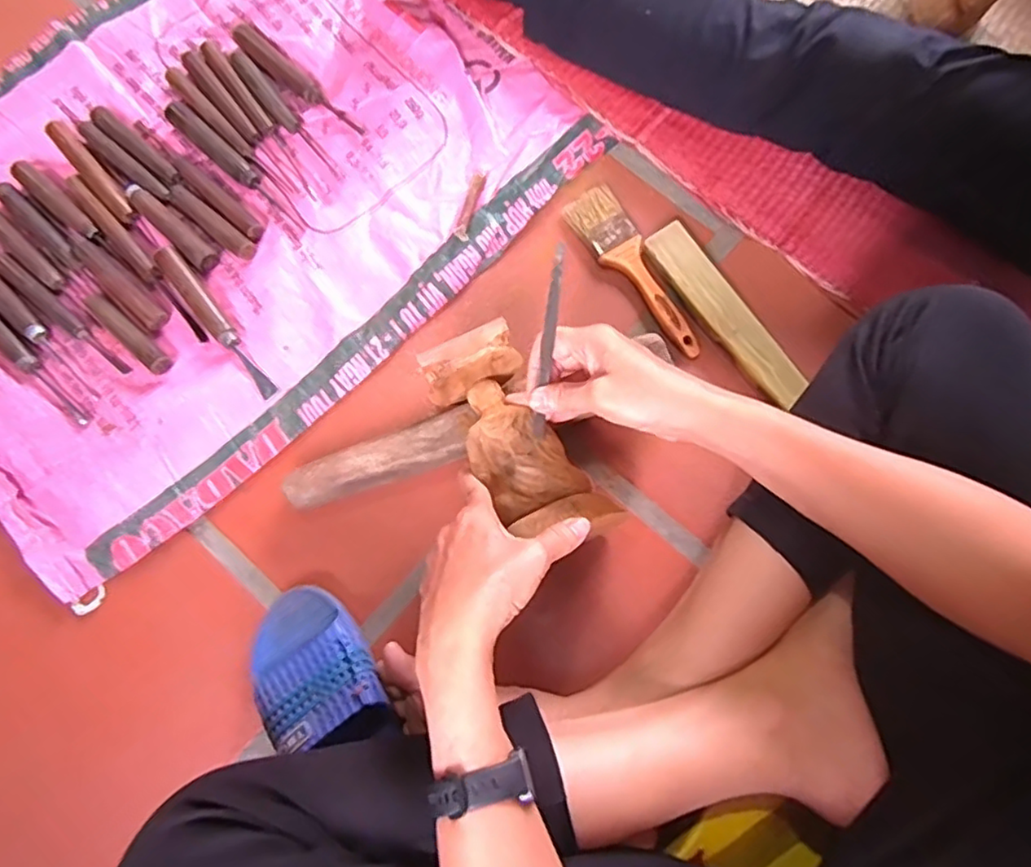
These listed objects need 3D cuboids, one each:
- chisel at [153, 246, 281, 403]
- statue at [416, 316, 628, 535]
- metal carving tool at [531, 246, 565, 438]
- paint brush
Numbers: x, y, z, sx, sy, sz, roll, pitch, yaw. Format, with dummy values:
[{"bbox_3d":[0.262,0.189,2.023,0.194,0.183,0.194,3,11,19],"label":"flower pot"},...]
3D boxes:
[{"bbox_3d":[-0.267,-0.100,0.560,0.020,0.013,0.169,-38,80,-9],"label":"chisel"},{"bbox_3d":[-0.001,0.005,0.477,0.076,0.048,0.173,-32,76,-8],"label":"statue"},{"bbox_3d":[0.023,-0.064,0.449,0.010,0.012,0.136,7,109,1],"label":"metal carving tool"},{"bbox_3d":[0.112,-0.148,0.578,0.047,0.016,0.183,-31,80,-7],"label":"paint brush"}]

